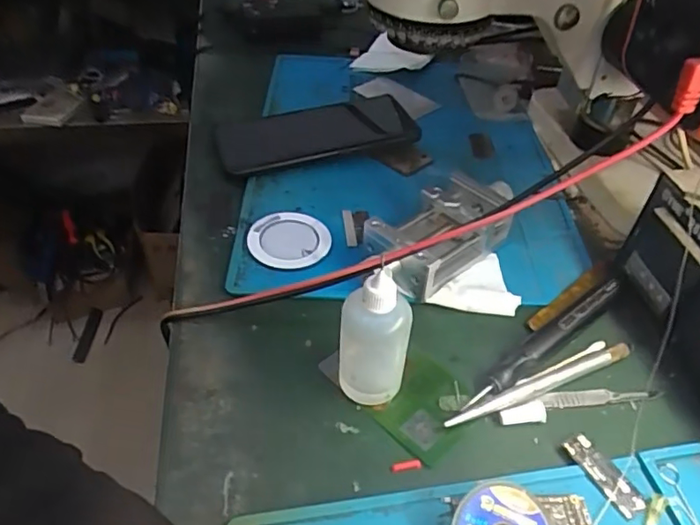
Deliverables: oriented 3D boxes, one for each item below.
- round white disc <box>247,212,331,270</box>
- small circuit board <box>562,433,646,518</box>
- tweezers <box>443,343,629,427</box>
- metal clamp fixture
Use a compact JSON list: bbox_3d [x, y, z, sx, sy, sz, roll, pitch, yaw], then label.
[{"bbox_3d":[-0.042,-0.016,0.389,0.055,0.008,0.051,1,43,-1],"label":"round white disc"},{"bbox_3d":[0.126,0.105,0.277,0.014,0.004,0.043,-19,47,-22],"label":"small circuit board"},{"bbox_3d":[0.108,0.069,0.313,0.126,0.006,0.009,-16,46,-19],"label":"tweezers"},{"bbox_3d":[0.068,-0.023,0.387,0.122,0.036,0.059,-31,53,-31],"label":"metal clamp fixture"}]

